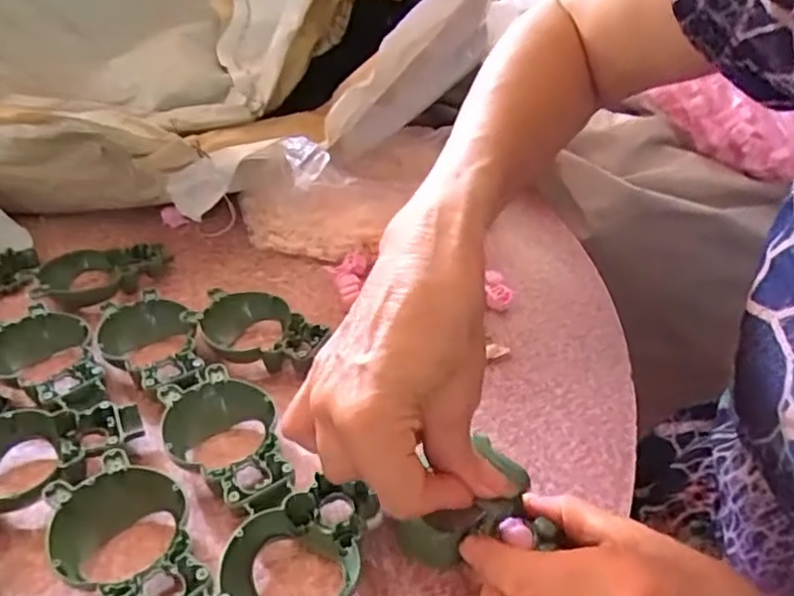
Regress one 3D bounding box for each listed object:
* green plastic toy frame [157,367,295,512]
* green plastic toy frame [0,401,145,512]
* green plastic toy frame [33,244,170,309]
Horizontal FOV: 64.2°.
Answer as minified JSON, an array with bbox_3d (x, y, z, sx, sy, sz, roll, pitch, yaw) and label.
[{"bbox_3d":[-0.092,0.081,0.344,0.057,0.026,0.098,-16,40,-22],"label":"green plastic toy frame"},{"bbox_3d":[-0.190,0.086,0.338,0.100,0.027,0.062,-11,38,-15],"label":"green plastic toy frame"},{"bbox_3d":[-0.219,-0.018,0.479,0.090,0.025,0.056,-18,40,-24],"label":"green plastic toy frame"}]

